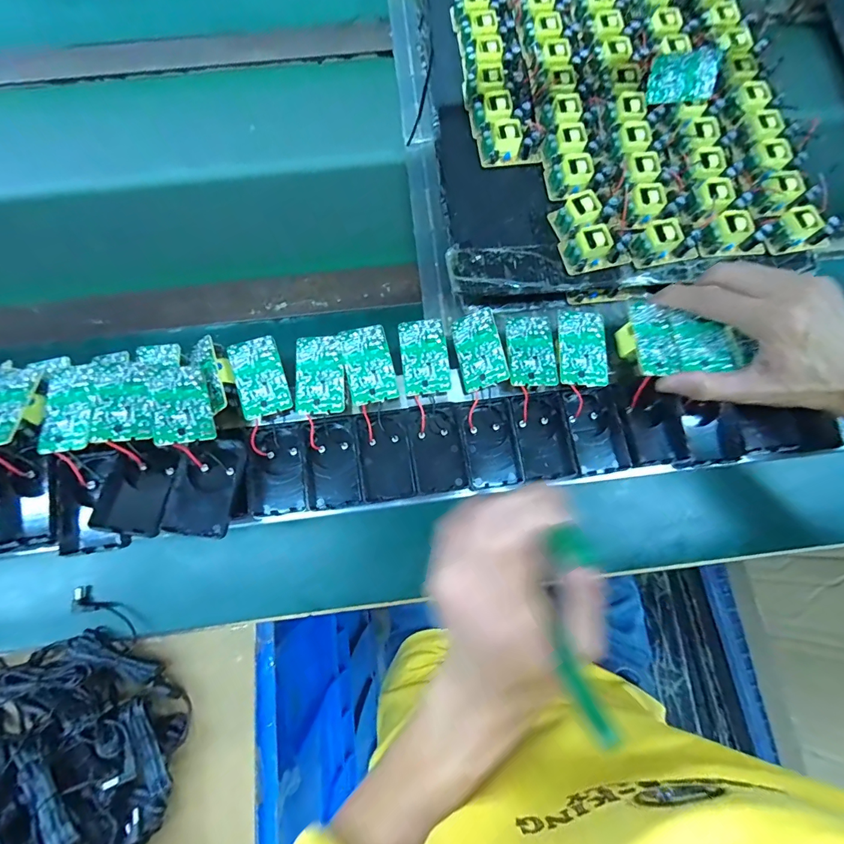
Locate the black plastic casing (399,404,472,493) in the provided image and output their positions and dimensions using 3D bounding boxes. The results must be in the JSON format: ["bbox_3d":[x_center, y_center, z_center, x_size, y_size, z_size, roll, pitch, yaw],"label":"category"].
[{"bbox_3d":[0.013,0.023,0.338,0.043,0.012,0.072,-14,77,-3],"label":"black plastic casing"}]

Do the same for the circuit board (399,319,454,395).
[{"bbox_3d":[0.003,-0.053,0.325,0.037,0.004,0.062,-7,77,-2],"label":"circuit board"}]

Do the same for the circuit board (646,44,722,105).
[{"bbox_3d":[0.257,-0.340,0.398,0.060,0.040,0.012,-4,38,7],"label":"circuit board"}]

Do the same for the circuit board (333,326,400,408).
[{"bbox_3d":[-0.043,-0.046,0.322,0.038,0.010,0.063,-15,77,-4],"label":"circuit board"}]

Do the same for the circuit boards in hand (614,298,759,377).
[{"bbox_3d":[0.203,-0.067,0.321,0.080,0.025,0.061,-6,80,0],"label":"circuit boards in hand"}]

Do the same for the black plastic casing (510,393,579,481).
[{"bbox_3d":[0.102,0.012,0.341,0.040,0.016,0.071,-10,77,-2],"label":"black plastic casing"}]

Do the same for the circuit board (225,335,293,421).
[{"bbox_3d":[-0.128,-0.036,0.318,0.038,0.008,0.062,-19,77,-4],"label":"circuit board"}]

